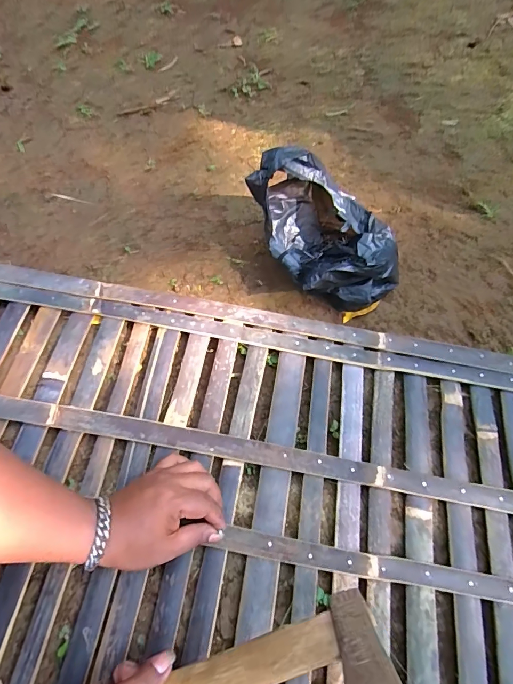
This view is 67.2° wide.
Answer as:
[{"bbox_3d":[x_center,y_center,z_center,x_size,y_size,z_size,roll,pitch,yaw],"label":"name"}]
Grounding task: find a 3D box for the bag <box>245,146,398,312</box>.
[{"bbox_3d":[0.093,-0.145,0.527,0.137,0.155,0.198,-32,72,-15],"label":"bag"}]

